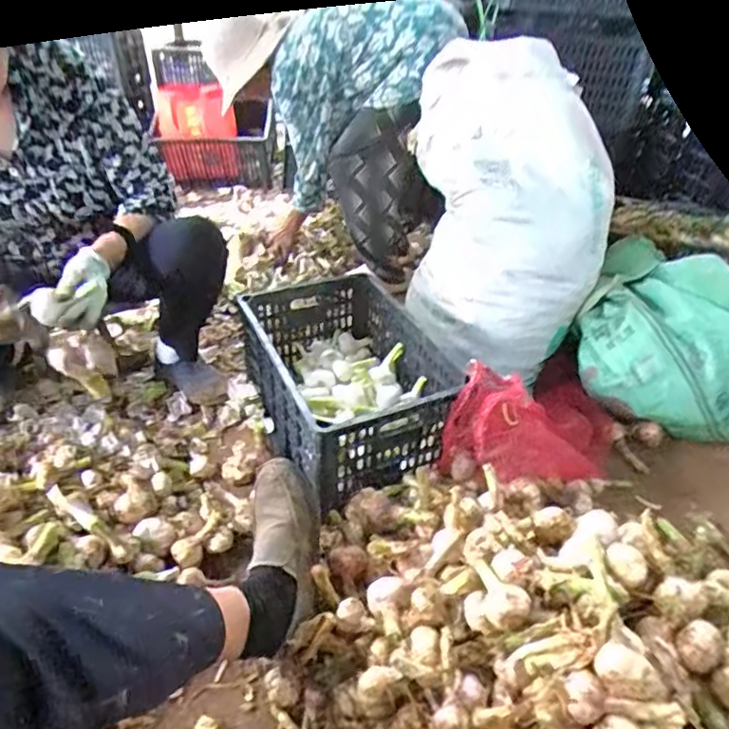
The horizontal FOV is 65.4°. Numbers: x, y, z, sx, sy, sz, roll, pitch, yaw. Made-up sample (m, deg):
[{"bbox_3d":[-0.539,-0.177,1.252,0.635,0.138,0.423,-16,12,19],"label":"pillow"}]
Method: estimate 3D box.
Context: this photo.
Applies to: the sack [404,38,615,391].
[{"bbox_3d":[0.282,-0.324,1.191,0.378,0.601,0.294,27,44,29],"label":"sack"}]

